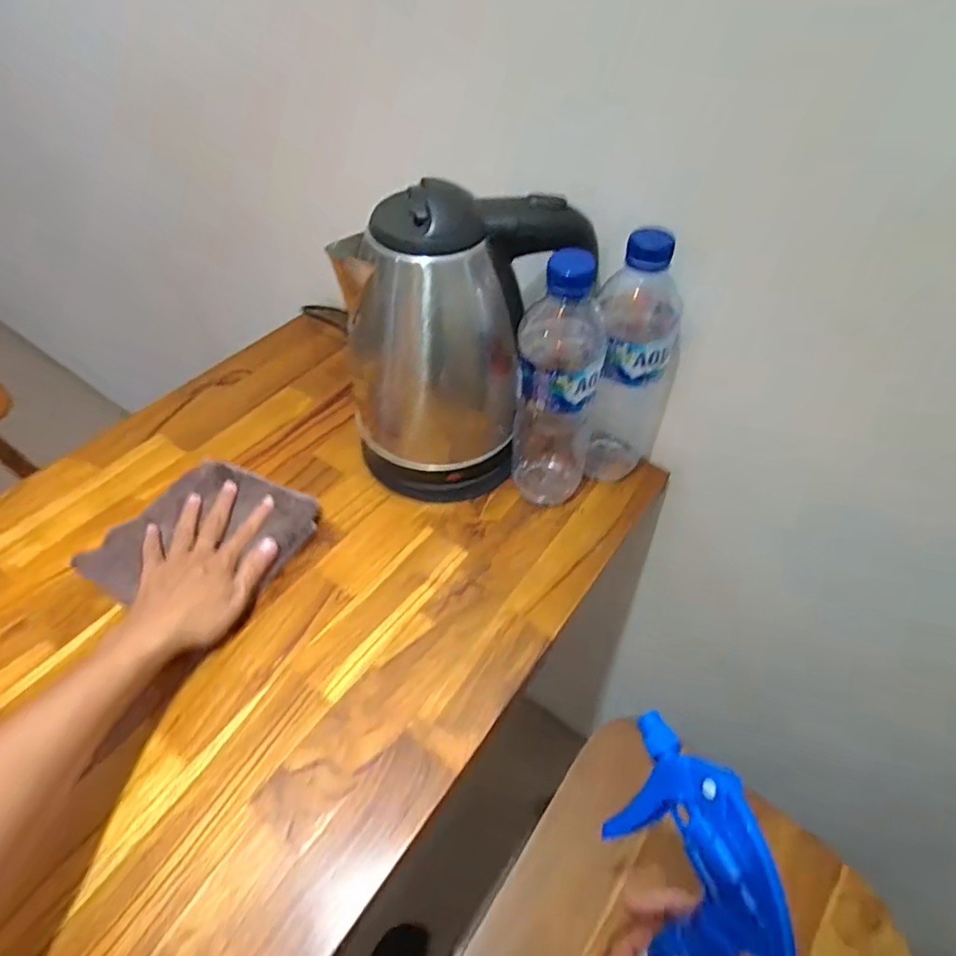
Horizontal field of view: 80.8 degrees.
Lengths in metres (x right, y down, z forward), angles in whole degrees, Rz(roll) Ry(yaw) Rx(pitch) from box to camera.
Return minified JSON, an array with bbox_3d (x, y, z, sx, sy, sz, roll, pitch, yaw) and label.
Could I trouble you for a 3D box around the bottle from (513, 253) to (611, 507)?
[{"bbox_3d":[0.062,-0.070,0.451,0.064,0.230,0.069,6,50,7],"label":"bottle"}]

